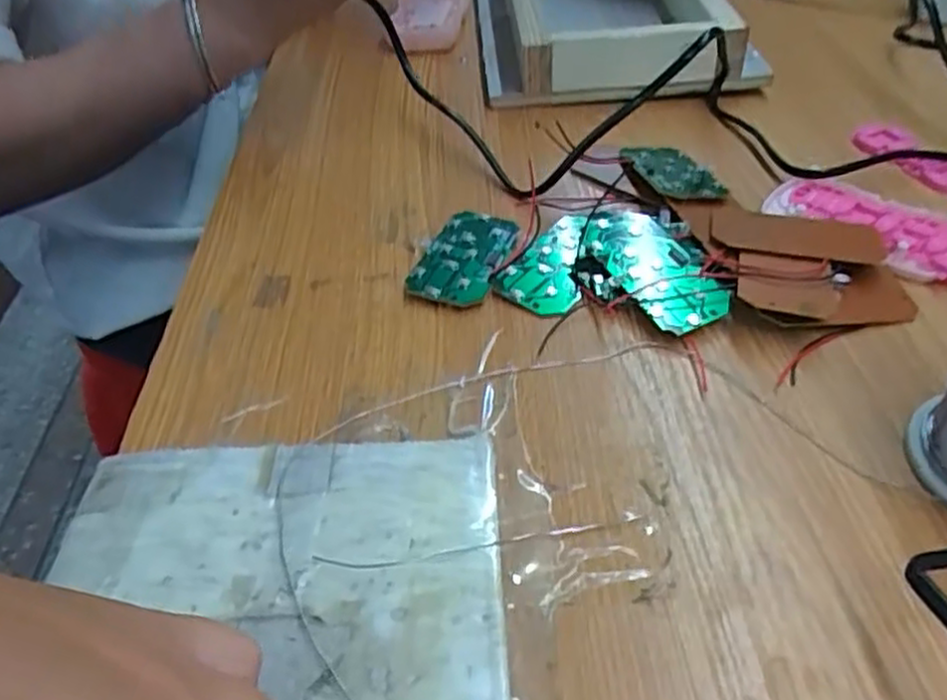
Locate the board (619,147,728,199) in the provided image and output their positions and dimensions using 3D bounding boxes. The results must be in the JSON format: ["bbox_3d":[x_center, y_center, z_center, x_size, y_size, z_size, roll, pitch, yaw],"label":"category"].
[{"bbox_3d":[0.106,-0.097,0.399,0.035,0.006,0.073,-5,37,-8],"label":"board"}]

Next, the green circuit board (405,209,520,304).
[{"bbox_3d":[-0.004,-0.045,0.356,0.038,0.006,0.069,14,46,17],"label":"green circuit board"}]

